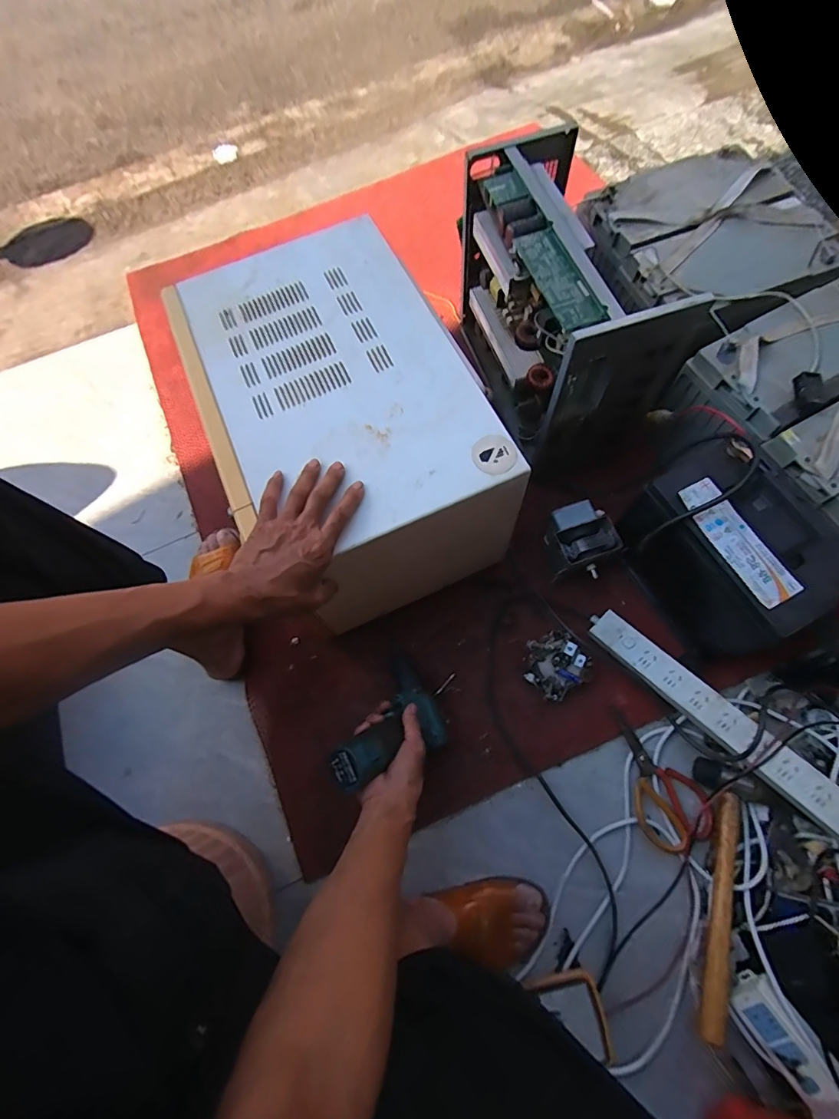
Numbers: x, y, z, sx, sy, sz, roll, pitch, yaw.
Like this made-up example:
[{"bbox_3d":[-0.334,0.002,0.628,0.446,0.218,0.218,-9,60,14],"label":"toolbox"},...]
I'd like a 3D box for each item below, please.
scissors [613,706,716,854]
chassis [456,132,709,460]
[{"bbox_3d":[0.340,0.315,0.681,0.101,0.020,0.197,-25,72,-6],"label":"scissors"},{"bbox_3d":[0.243,-0.416,0.777,0.233,0.314,0.432,-18,71,-4],"label":"chassis"}]

